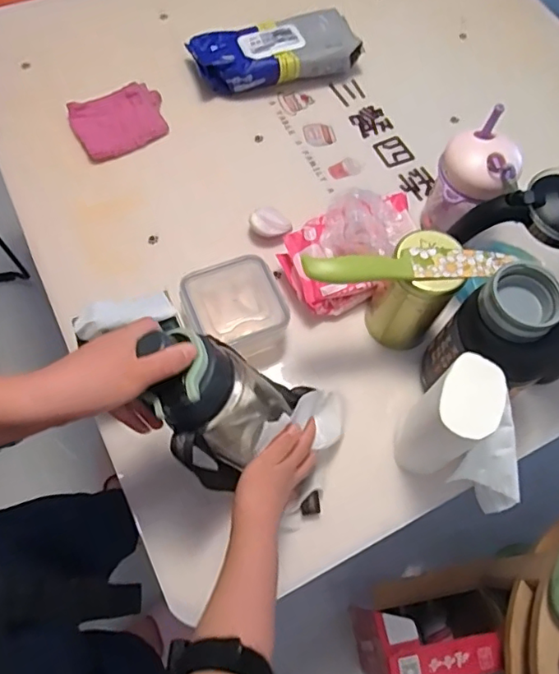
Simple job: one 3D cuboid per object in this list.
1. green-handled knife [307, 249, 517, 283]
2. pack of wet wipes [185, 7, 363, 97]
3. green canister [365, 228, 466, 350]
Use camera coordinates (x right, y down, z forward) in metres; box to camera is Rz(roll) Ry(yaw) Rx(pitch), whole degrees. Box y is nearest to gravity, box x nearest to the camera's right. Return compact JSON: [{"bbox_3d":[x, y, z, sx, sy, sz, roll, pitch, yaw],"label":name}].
[{"bbox_3d":[0.138,-0.077,0.571,0.225,0.016,0.035,-4,67,-5],"label":"green-handled knife"},{"bbox_3d":[-0.010,-0.453,0.863,0.255,0.061,0.129,-19,69,-11],"label":"pack of wet wipes"},{"bbox_3d":[0.155,-0.052,0.643,0.074,0.143,0.081,4,66,-2],"label":"green canister"}]

